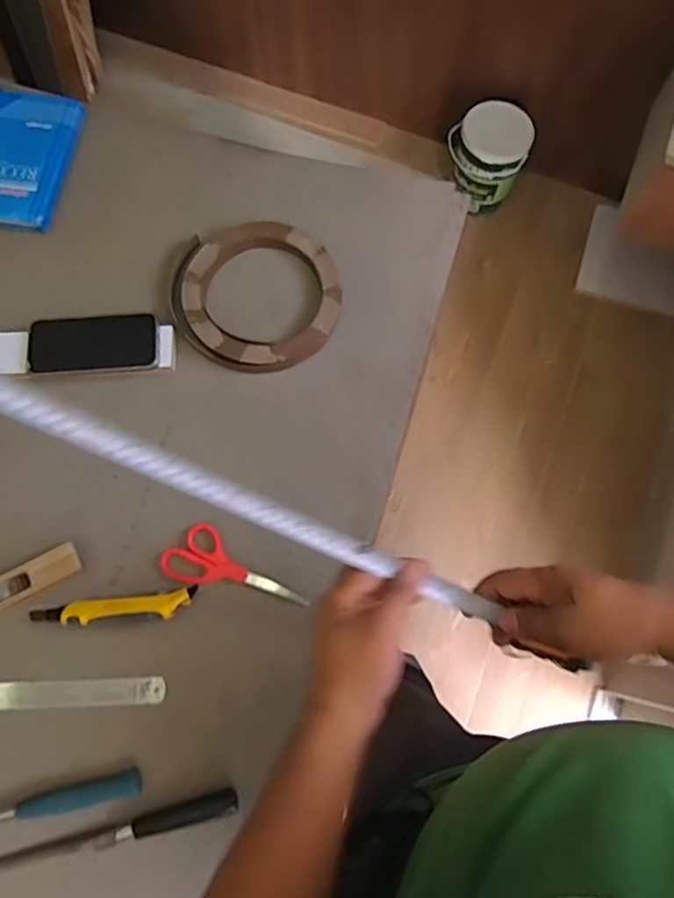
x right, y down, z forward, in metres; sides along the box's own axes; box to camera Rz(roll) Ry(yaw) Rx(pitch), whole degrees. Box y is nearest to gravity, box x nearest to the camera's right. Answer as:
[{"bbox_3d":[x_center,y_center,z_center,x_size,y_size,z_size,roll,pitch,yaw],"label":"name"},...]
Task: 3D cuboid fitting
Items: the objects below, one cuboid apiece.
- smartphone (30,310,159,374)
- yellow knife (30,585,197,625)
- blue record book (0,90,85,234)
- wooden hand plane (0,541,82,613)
[{"bbox_3d":[-0.320,-0.139,0.763,0.165,0.008,0.089,-5,65,-3],"label":"smartphone"},{"bbox_3d":[-0.263,0.190,0.677,0.187,0.030,0.031,-8,73,-3],"label":"yellow knife"},{"bbox_3d":[-0.467,-0.429,0.848,0.145,0.032,0.218,8,77,0],"label":"blue record book"},{"bbox_3d":[-0.376,0.161,0.683,0.145,0.025,0.038,-30,75,-9],"label":"wooden hand plane"}]

